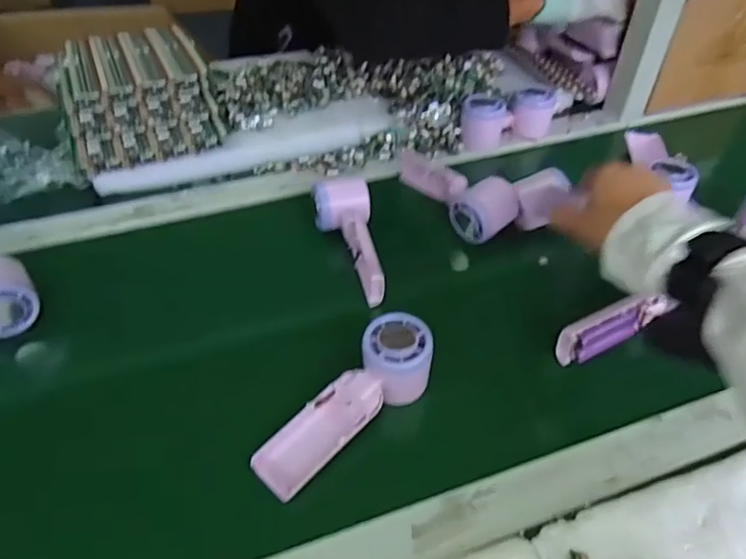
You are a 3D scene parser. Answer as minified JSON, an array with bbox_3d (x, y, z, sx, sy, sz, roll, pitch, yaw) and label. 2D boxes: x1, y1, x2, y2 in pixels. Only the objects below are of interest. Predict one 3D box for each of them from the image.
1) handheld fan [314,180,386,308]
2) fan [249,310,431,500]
[{"bbox_3d":[-0.027,-0.041,0.564,0.059,0.051,0.147,-4,43,-7],"label":"handheld fan"},{"bbox_3d":[-0.018,0.099,0.434,0.168,0.042,0.054,-42,58,-16],"label":"fan"}]

